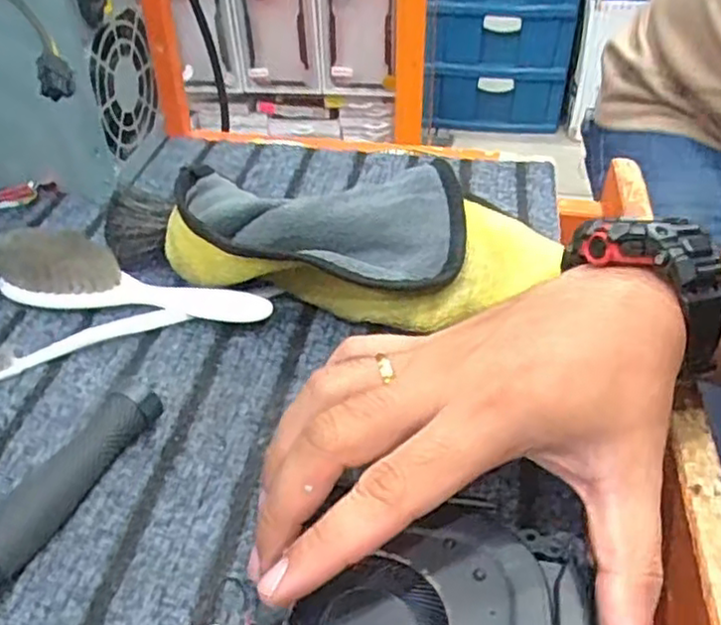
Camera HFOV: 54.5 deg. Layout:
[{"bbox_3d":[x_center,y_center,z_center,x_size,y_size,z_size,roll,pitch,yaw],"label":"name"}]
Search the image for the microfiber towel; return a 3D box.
[{"bbox_3d":[0.003,-0.039,0.356,0.195,0.042,0.102,1,40,2],"label":"microfiber towel"}]

